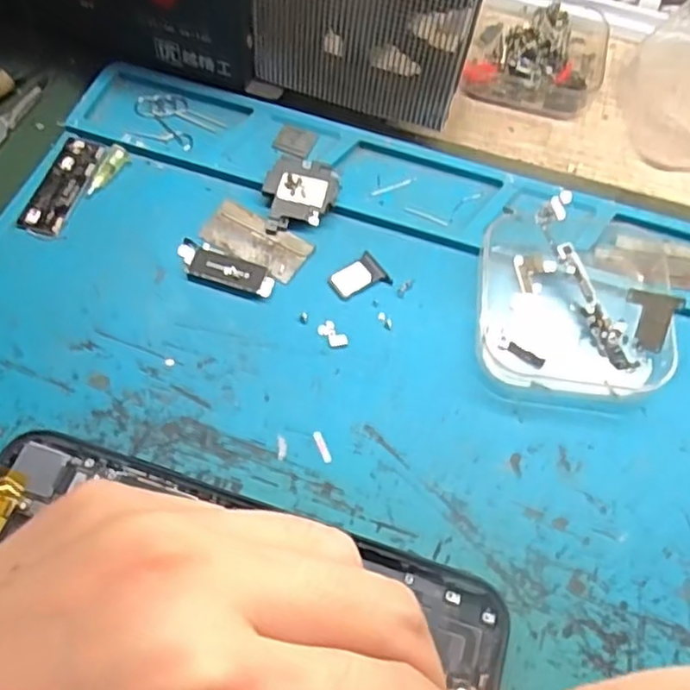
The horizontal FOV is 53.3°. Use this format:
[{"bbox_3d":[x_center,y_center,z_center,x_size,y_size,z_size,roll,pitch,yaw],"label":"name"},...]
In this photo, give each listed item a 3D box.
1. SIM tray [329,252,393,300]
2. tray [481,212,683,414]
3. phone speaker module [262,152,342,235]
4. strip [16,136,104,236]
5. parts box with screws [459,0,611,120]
[{"bbox_3d":[0.005,-0.024,0.240,0.020,0.004,0.014,-32,68,-18],"label":"SIM tray"},{"bbox_3d":[0.080,-0.017,0.234,0.066,0.017,0.076,8,62,1],"label":"tray"},{"bbox_3d":[-0.017,-0.055,0.253,0.026,0.006,0.034,17,62,6],"label":"phone speaker module"},{"bbox_3d":[-0.103,-0.059,0.251,0.017,0.004,0.043,15,62,5],"label":"strip"},{"bbox_3d":[0.087,-0.133,0.304,0.060,0.020,0.064,16,62,5],"label":"parts box with screws"}]

